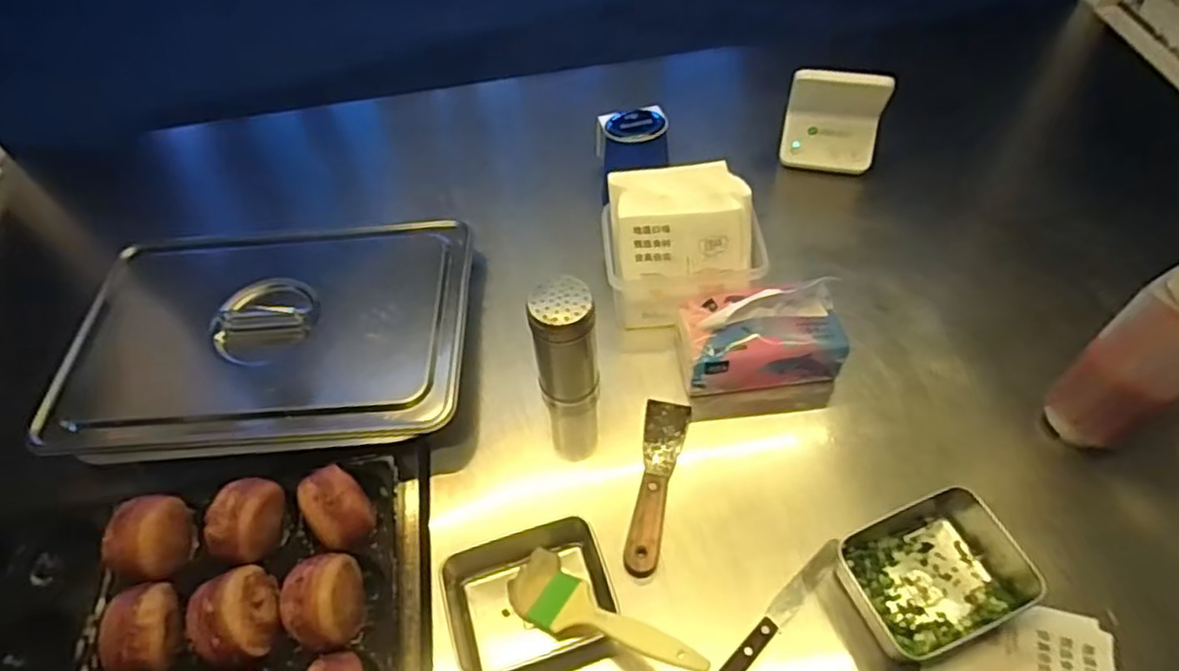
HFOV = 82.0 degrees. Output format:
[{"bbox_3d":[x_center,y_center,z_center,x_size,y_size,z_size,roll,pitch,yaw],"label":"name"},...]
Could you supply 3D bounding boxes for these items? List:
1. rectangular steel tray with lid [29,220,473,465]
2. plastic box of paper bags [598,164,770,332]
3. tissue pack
[{"bbox_3d":[-0.346,-0.003,0.753,0.418,0.078,0.281,-2,55,2],"label":"rectangular steel tray with lid"},{"bbox_3d":[0.100,-0.103,0.773,0.165,0.132,0.113,-9,55,-3],"label":"plastic box of paper bags"},{"bbox_3d":[0.175,-0.005,0.711,0.153,0.117,0.096,-8,55,-2],"label":"tissue pack"}]

